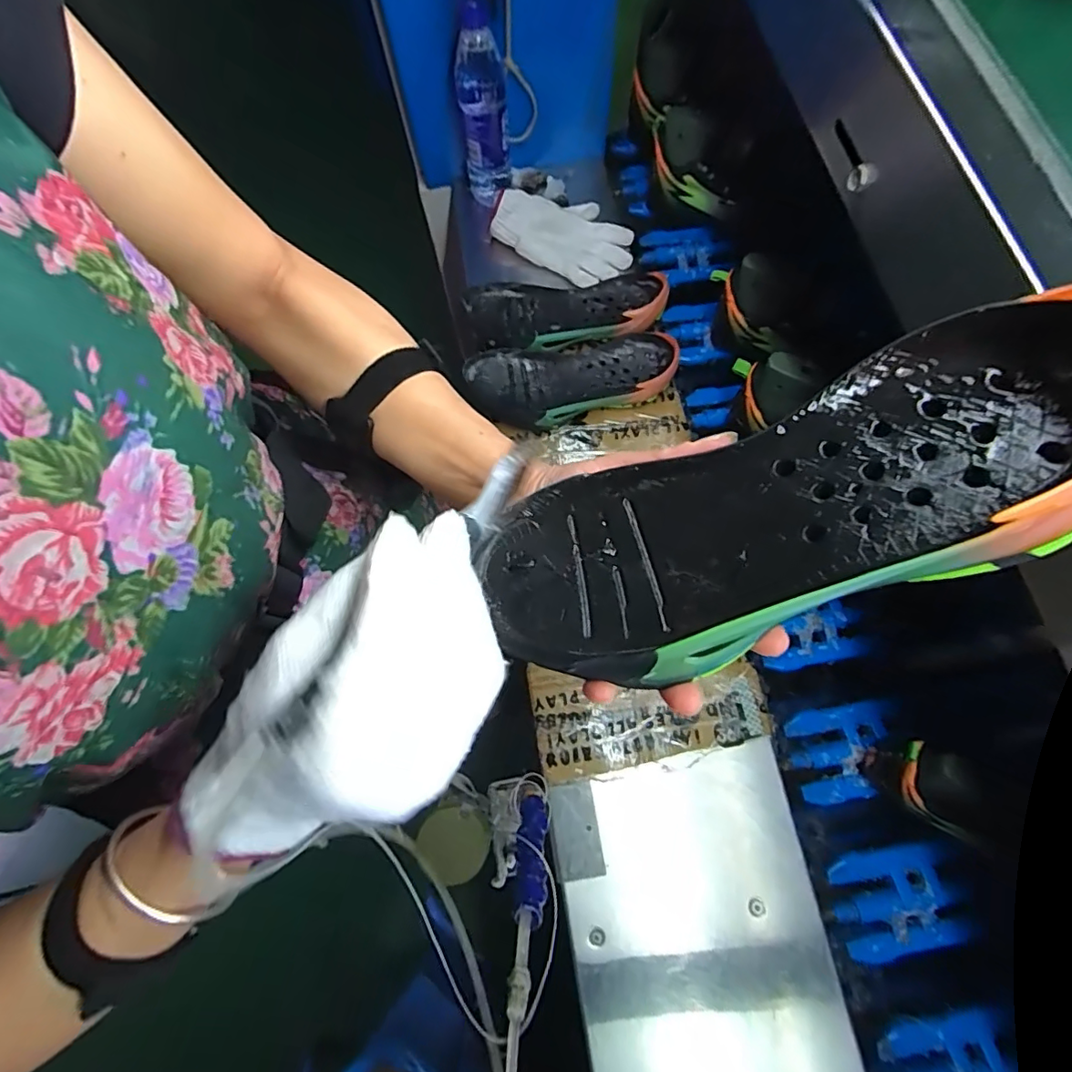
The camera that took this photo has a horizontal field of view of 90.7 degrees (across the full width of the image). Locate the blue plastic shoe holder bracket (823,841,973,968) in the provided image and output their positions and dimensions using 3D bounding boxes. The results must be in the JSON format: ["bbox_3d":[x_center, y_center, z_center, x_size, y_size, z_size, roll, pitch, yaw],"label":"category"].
[{"bbox_3d":[0.364,0.367,0.530,0.124,0.014,0.092,-7,70,0],"label":"blue plastic shoe holder bracket"}]

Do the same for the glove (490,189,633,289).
[{"bbox_3d":[0.044,-0.433,0.746,0.193,0.047,0.123,25,73,11],"label":"glove"}]

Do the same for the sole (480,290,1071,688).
[{"bbox_3d":[0.081,-0.005,0.214,0.245,0.036,0.098,-24,67,29],"label":"sole"}]

